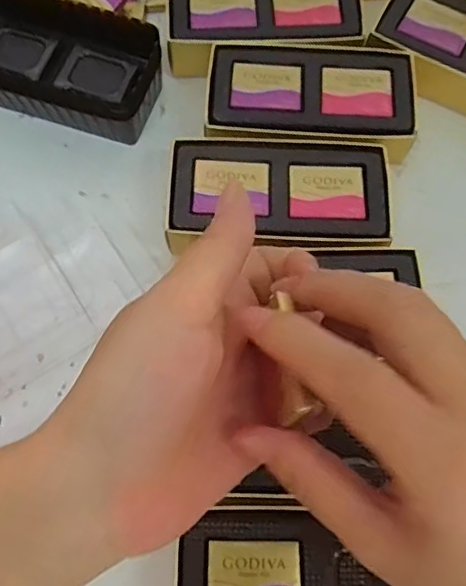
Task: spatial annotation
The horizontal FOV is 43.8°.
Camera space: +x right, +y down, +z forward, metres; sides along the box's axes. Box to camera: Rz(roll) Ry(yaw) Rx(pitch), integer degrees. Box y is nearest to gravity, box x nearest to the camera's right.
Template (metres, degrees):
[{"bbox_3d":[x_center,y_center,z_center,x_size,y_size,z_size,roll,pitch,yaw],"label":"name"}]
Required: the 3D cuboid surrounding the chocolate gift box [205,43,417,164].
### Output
[{"bbox_3d":[0.044,-0.107,0.335,0.113,0.031,0.064,5,71,1],"label":"chocolate gift box"}]

